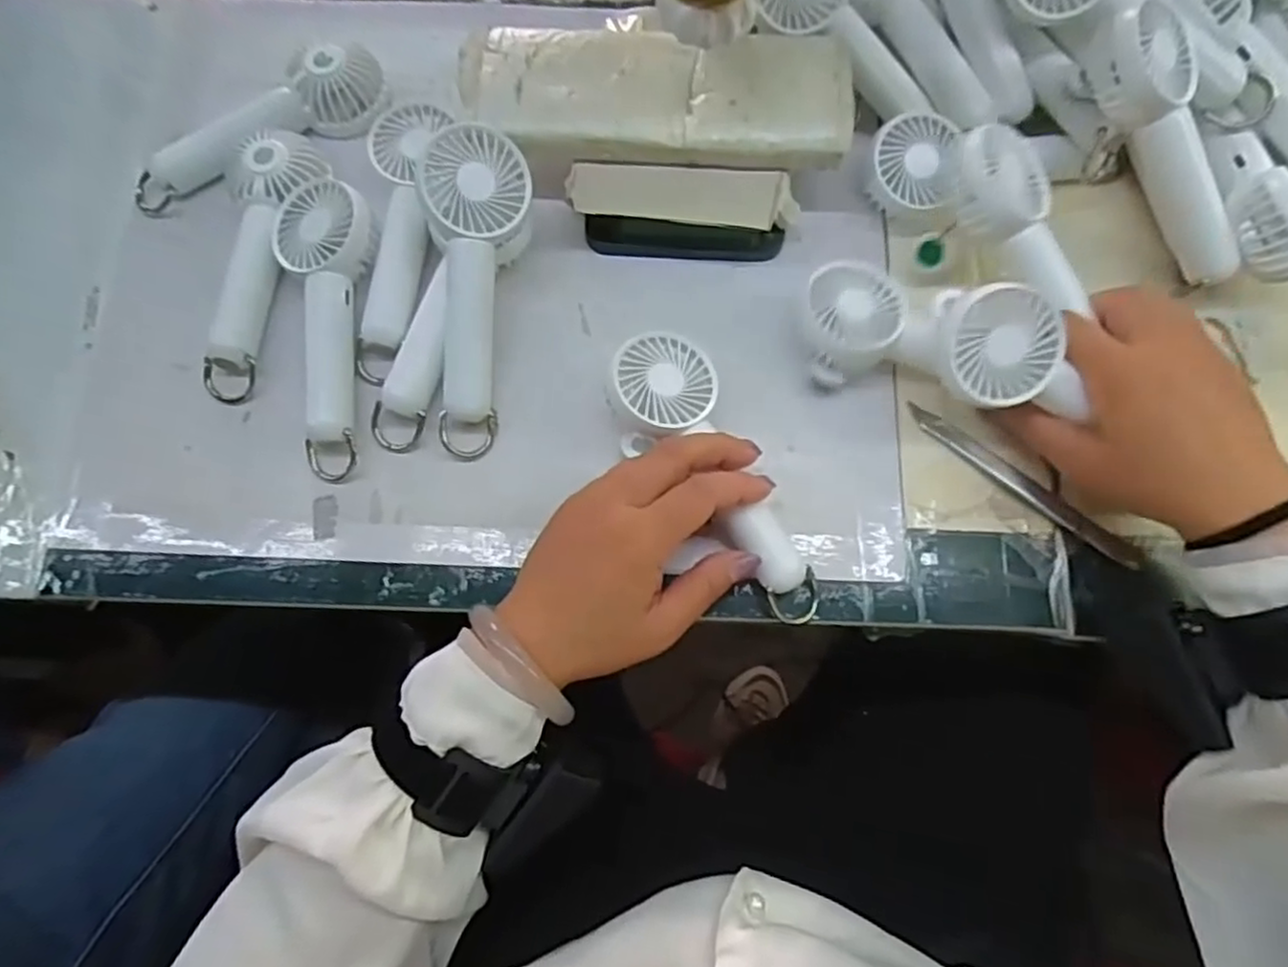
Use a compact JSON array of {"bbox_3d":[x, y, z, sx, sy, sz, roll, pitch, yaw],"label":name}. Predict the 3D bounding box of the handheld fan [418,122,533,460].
[{"bbox_3d":[-0.091,-0.100,0.378,0.052,0.030,0.170,5,99,1],"label":"handheld fan"}]

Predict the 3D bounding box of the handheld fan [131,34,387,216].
[{"bbox_3d":[-0.236,-0.215,0.437,0.167,0.043,0.056,-32,77,-8],"label":"handheld fan"}]

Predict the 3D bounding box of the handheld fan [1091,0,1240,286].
[{"bbox_3d":[0.282,-0.179,0.373,0.051,0.032,0.144,-34,106,-6],"label":"handheld fan"}]

